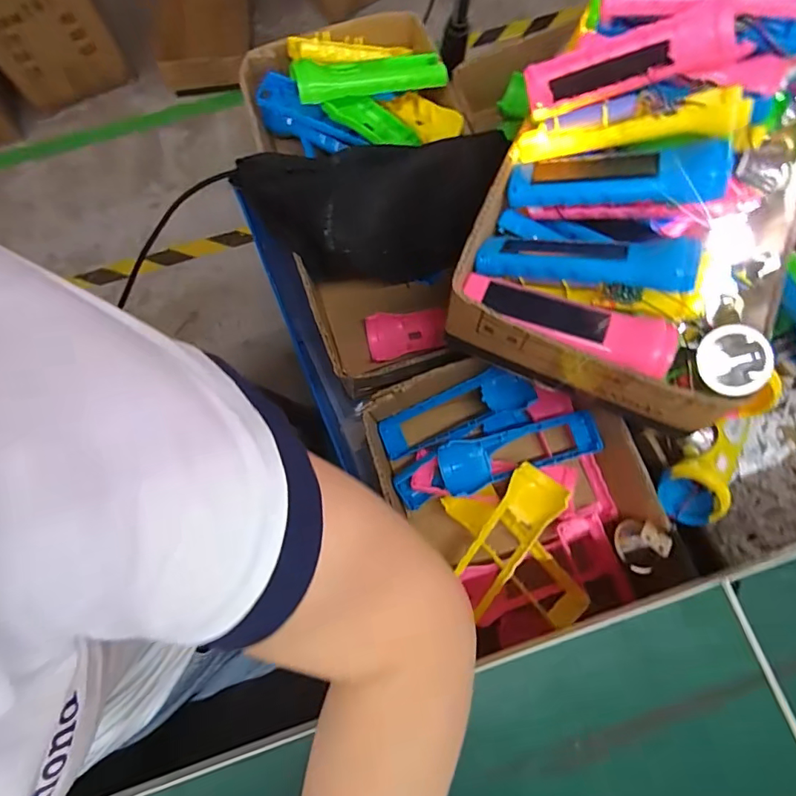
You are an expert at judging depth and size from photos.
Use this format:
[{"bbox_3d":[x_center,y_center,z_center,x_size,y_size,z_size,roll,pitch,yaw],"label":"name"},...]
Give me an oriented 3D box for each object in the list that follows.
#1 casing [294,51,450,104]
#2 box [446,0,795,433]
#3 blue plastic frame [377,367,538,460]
[{"bbox_3d":[-0.029,-0.337,0.510,0.156,0.023,0.044,-13,76,-2],"label":"casing"},{"bbox_3d":[0.202,-0.173,0.378,0.239,0.102,0.353,21,77,6],"label":"box"},{"bbox_3d":[0.055,0.016,0.486,0.161,0.022,0.048,-25,75,20],"label":"blue plastic frame"}]

